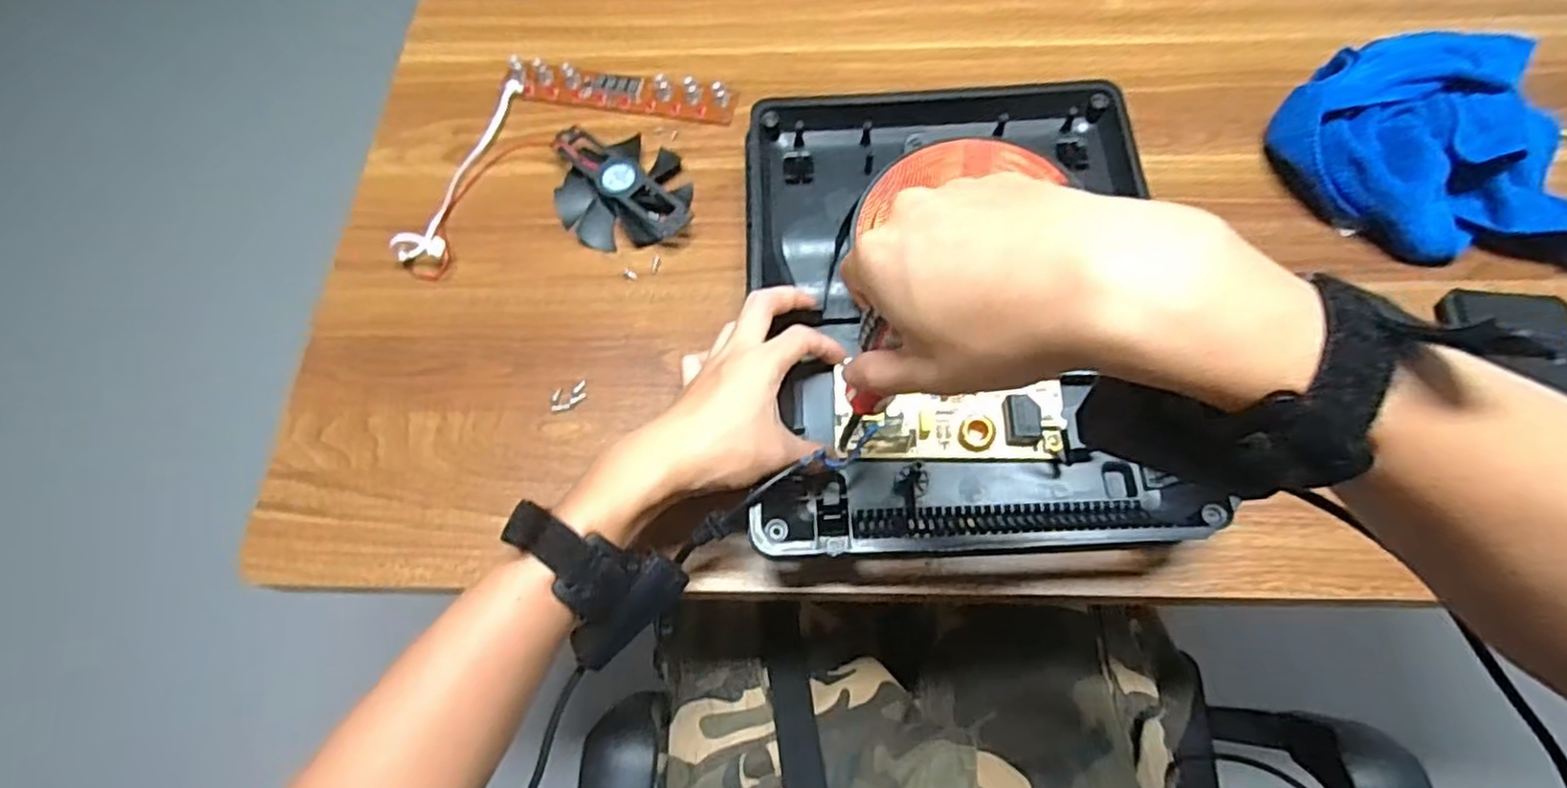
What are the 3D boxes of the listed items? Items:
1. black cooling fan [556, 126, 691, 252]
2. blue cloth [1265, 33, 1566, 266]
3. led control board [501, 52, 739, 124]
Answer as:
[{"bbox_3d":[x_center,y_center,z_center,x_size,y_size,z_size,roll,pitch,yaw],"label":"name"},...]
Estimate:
[{"bbox_3d":[-0.126,-0.163,0.564,0.101,0.023,0.102,-8,66,-1],"label":"black cooling fan"},{"bbox_3d":[0.481,-0.189,0.521,0.221,0.068,0.181,3,66,4],"label":"blue cloth"},{"bbox_3d":[-0.140,-0.258,0.609,0.194,0.019,0.036,9,67,7],"label":"led control board"}]

